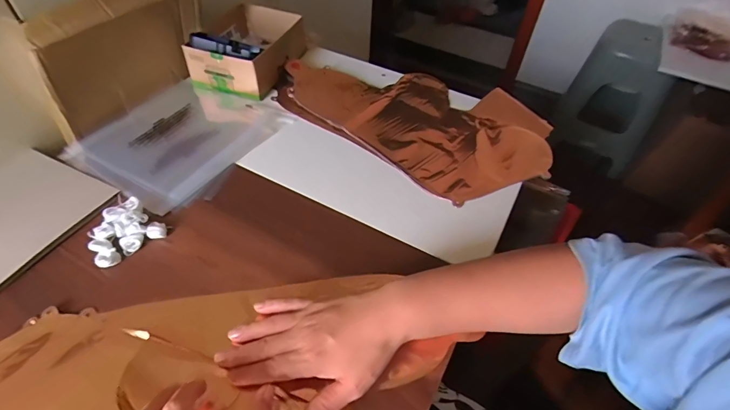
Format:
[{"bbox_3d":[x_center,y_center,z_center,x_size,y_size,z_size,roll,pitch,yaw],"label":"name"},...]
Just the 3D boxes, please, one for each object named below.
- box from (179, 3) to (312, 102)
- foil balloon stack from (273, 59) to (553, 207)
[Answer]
[{"bbox_3d":[-0.204,-0.275,0.669,0.150,0.074,0.196,13,50,9],"label":"box"},{"bbox_3d":[0.077,-0.150,0.619,0.414,0.044,0.240,33,55,23],"label":"foil balloon stack"}]

